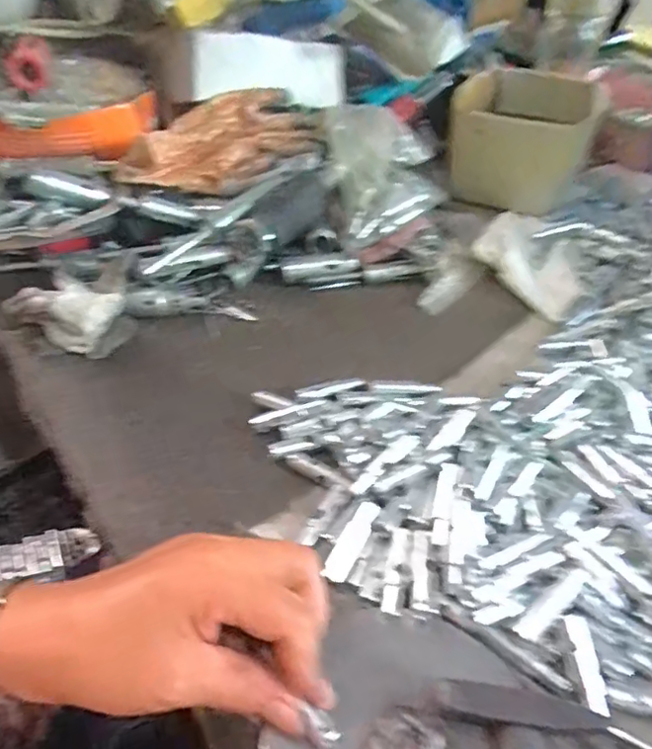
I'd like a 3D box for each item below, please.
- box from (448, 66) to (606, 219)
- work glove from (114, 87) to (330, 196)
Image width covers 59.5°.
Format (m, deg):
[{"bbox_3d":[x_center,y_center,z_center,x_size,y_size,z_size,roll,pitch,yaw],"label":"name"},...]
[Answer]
[{"bbox_3d":[0.223,-0.274,0.652,0.148,0.087,0.166,19,48,17],"label":"box"},{"bbox_3d":[-0.091,-0.216,0.532,0.210,0.055,0.072,-21,50,-21],"label":"work glove"}]

